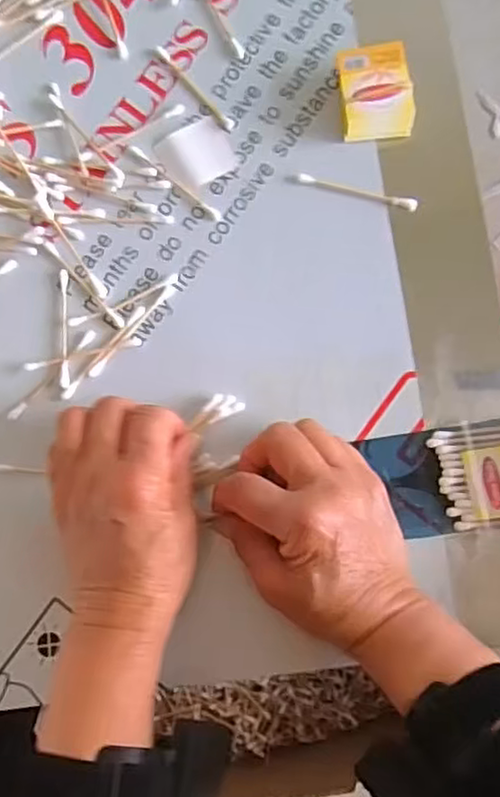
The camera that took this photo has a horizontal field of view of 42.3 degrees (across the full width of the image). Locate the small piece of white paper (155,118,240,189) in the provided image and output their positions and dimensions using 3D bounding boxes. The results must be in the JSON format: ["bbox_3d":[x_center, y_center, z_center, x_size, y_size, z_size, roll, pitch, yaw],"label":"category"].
[{"bbox_3d":[-0.033,-0.154,0.406,0.045,0.004,0.038,-28,83,0],"label":"small piece of white paper"}]

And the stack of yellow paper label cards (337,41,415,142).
[{"bbox_3d":[0.076,-0.184,0.391,0.041,0.025,0.053,-7,84,2],"label":"stack of yellow paper label cards"}]

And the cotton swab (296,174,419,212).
[{"bbox_3d":[0.066,-0.127,0.395,0.074,0.004,0.007,16,85,4],"label":"cotton swab"}]

